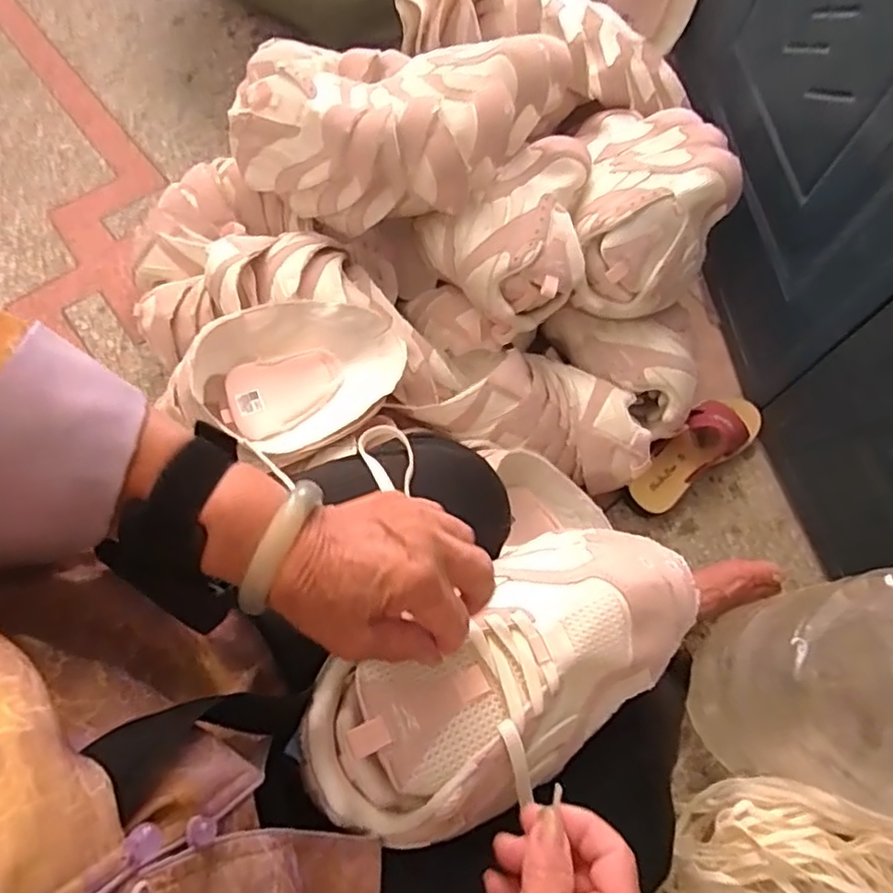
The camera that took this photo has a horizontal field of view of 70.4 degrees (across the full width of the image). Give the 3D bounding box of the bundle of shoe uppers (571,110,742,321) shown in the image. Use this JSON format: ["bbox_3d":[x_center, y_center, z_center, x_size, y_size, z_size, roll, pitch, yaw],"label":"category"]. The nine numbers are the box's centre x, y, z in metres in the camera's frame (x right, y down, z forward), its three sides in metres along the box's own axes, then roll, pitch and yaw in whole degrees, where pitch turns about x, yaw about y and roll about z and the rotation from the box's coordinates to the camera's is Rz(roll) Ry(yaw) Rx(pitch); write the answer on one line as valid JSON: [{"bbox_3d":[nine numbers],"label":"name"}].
[{"bbox_3d":[0.252,-0.301,0.770,0.176,0.114,0.274,9,67,1],"label":"bundle of shoe uppers"}]

